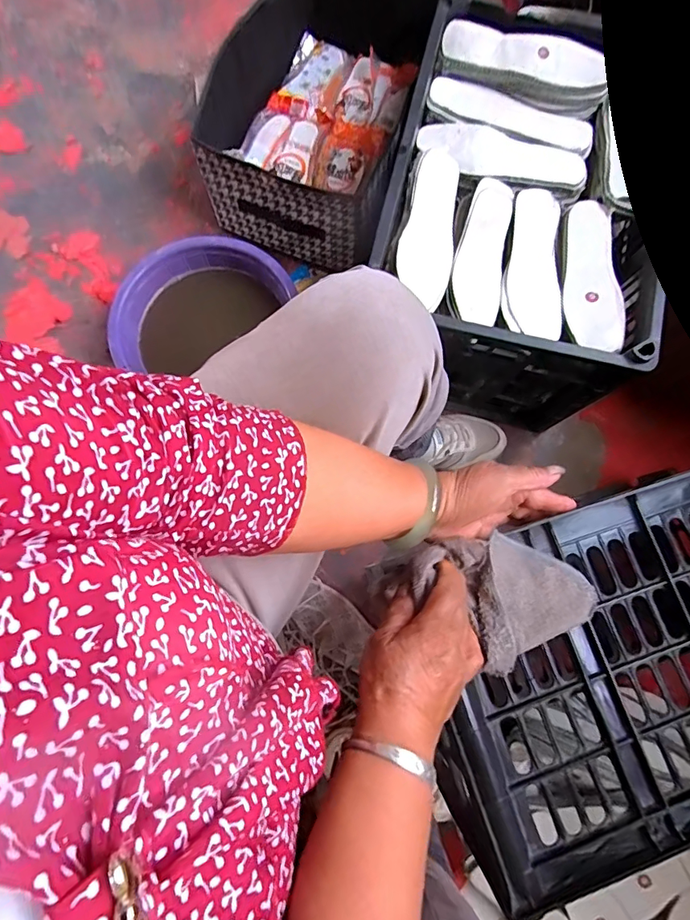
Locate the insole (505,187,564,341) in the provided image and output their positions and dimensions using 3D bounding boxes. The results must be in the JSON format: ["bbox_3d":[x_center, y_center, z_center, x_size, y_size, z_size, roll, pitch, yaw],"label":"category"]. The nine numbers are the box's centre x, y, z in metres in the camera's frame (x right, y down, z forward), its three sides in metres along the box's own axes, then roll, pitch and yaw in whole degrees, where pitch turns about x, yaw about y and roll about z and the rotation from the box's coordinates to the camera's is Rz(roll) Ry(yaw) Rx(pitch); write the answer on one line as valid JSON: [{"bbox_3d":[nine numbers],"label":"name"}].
[{"bbox_3d":[0.243,-0.248,0.587,0.067,0.023,0.229,6,79,1],"label":"insole"}]

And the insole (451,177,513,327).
[{"bbox_3d":[0.174,-0.263,0.585,0.065,0.015,0.228,15,71,-11],"label":"insole"}]

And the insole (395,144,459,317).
[{"bbox_3d":[0.109,-0.290,0.573,0.068,0.007,0.214,18,76,-17],"label":"insole"}]

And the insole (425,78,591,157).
[{"bbox_3d":[0.227,-0.469,0.629,0.227,0.013,0.061,20,79,3],"label":"insole"}]

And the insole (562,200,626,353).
[{"bbox_3d":[0.313,-0.235,0.583,0.065,0.027,0.211,6,79,1],"label":"insole"}]

